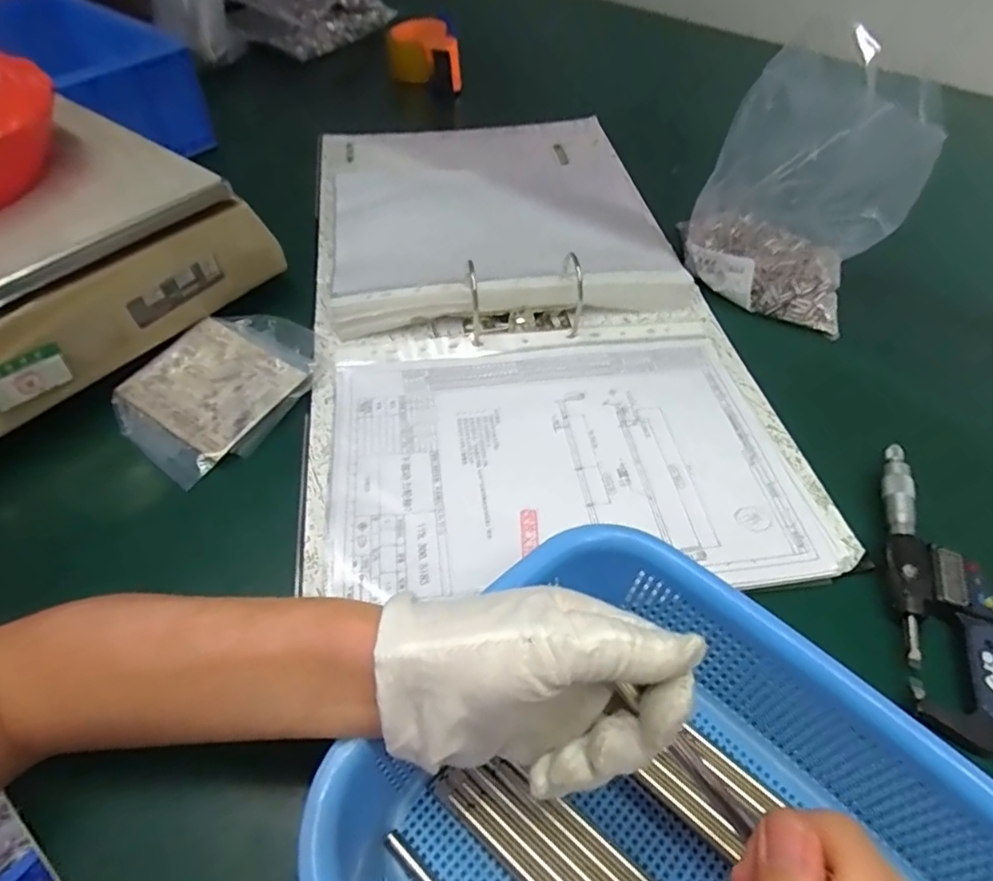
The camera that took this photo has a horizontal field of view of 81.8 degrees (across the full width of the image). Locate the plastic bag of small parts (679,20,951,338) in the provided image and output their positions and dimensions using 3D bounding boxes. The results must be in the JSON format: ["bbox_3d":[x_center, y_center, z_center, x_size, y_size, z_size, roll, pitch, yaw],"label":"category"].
[{"bbox_3d":[0.250,-0.209,0.470,0.159,0.167,0.098,38,62,24],"label":"plastic bag of small parts"}]

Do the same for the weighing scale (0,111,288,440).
[{"bbox_3d":[-0.363,-0.124,0.427,0.220,0.114,0.309,31,59,21],"label":"weighing scale"}]

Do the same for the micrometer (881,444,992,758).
[{"bbox_3d":[0.258,0.082,0.337,0.051,0.015,0.179,9,54,6],"label":"micrometer"}]

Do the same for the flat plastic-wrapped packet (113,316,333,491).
[{"bbox_3d":[-0.201,-0.044,0.431,0.107,0.020,0.147,32,59,21],"label":"flat plastic-wrapped packet"}]

